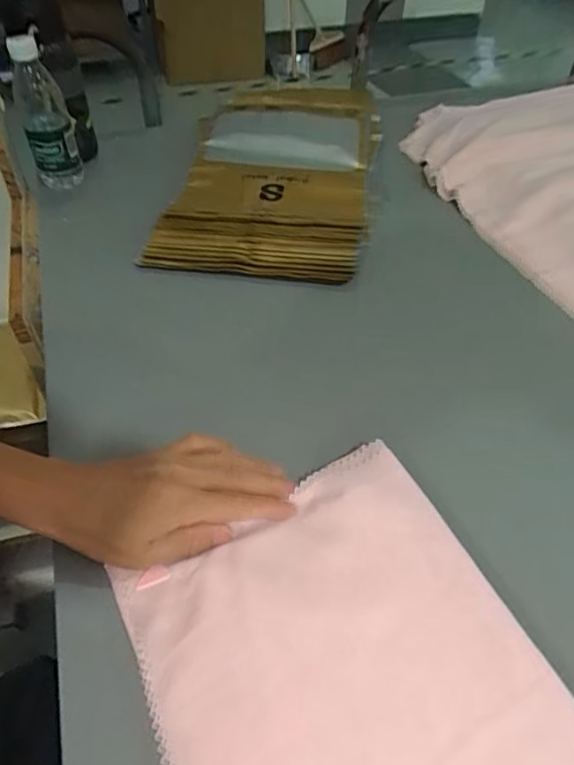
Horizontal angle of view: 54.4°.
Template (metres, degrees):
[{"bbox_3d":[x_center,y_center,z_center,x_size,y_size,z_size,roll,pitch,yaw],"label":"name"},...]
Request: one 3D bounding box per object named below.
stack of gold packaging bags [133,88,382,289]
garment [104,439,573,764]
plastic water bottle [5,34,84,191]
[{"bbox_3d":[-0.014,-0.308,0.771,0.262,0.051,0.498,3,47,3],"label":"stack of gold packaging bags"},{"bbox_3d":[0.044,0.193,0.311,0.221,0.021,0.297,-21,51,-17],"label":"garment"},{"bbox_3d":[-0.311,-0.341,0.715,0.061,0.170,0.059,-19,50,-15],"label":"plastic water bottle"}]

